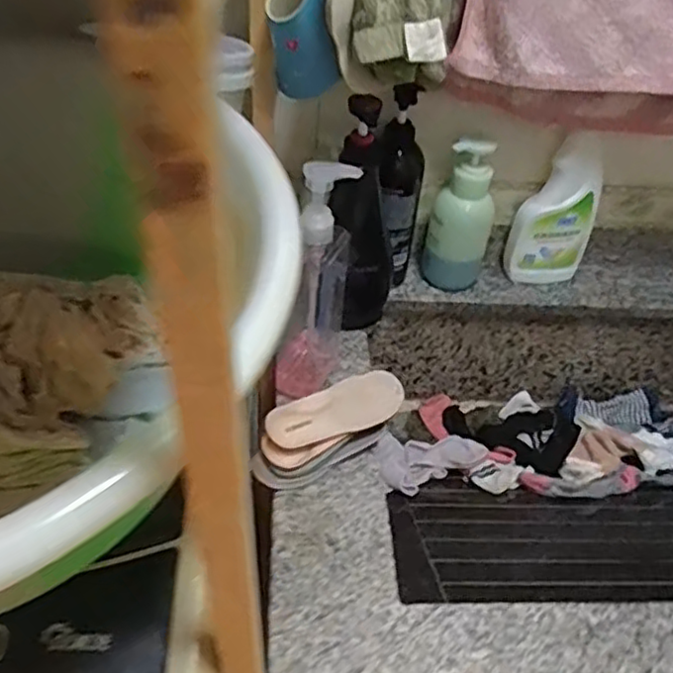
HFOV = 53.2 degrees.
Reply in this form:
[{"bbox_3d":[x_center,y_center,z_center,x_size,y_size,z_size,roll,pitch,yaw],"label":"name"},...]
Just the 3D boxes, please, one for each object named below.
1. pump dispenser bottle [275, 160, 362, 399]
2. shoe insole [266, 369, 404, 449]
[{"bbox_3d":[-0.025,-0.051,0.667,0.074,0.262,0.057,-4,43,-10],"label":"pump dispenser bottle"},{"bbox_3d":[0.001,0.072,0.666,0.141,0.012,0.055,-15,70,-22],"label":"shoe insole"}]

